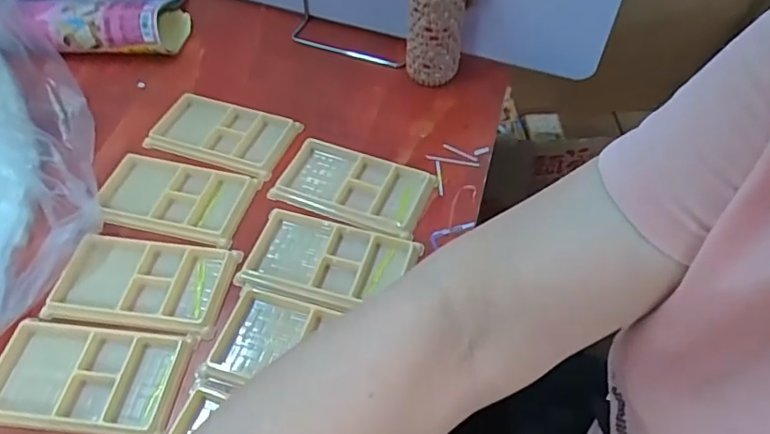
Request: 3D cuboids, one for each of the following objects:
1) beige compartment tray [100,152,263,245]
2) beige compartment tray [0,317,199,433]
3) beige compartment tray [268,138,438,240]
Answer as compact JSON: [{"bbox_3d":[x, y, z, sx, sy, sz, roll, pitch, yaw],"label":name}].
[{"bbox_3d":[-0.192,-0.020,0.499,0.133,0.014,0.078,11,52,8],"label":"beige compartment tray"},{"bbox_3d":[-0.213,0.113,0.396,0.132,0.010,0.077,5,51,3],"label":"beige compartment tray"},{"bbox_3d":[-0.029,-0.029,0.508,0.133,0.012,0.076,17,53,12],"label":"beige compartment tray"}]

